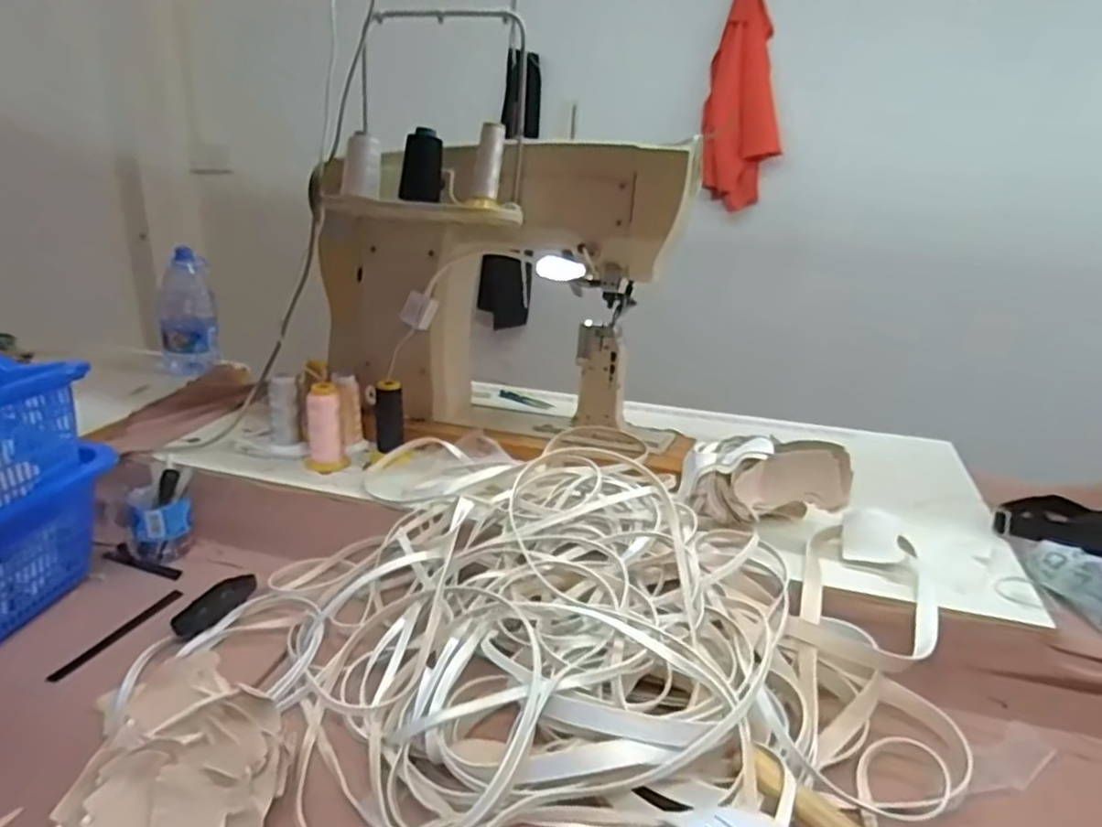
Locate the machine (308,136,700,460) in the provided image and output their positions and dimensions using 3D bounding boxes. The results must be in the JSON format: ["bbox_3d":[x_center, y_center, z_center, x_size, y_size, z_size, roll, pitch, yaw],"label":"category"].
[{"bbox_3d":[-0.085,-0.182,1.116,0.545,0.438,0.210,10,22,23],"label":"machine"}]

